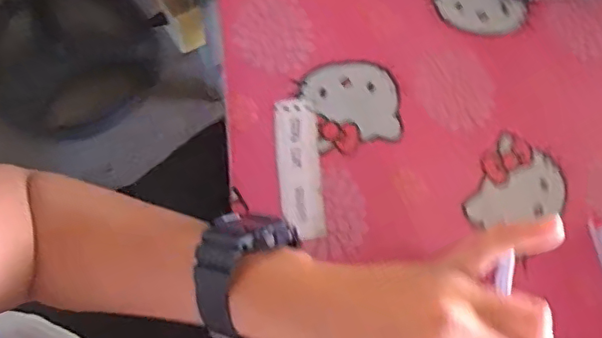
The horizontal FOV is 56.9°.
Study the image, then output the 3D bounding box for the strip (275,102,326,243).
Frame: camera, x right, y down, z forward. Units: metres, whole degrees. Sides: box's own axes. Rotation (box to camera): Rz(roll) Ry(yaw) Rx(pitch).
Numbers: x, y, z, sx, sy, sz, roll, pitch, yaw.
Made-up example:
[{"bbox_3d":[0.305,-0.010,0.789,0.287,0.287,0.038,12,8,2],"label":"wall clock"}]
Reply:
[{"bbox_3d":[-0.001,-0.001,0.417,0.029,0.009,0.106,-4,76,-3],"label":"strip"}]

